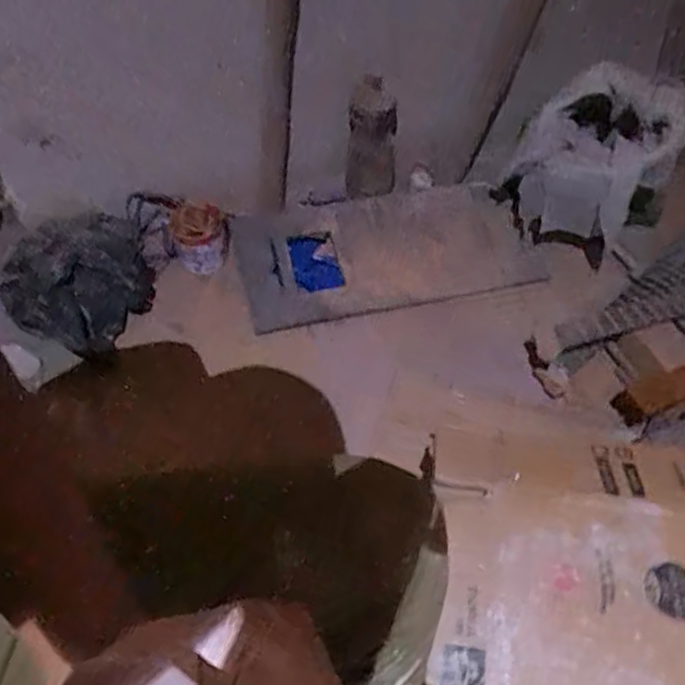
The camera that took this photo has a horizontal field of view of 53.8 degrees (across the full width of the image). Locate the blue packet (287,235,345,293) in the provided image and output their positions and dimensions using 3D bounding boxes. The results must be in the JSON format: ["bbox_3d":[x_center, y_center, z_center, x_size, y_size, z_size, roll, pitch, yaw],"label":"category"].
[{"bbox_3d":[-0.056,-0.161,1.397,0.094,0.019,0.136,-12,69,-5],"label":"blue packet"}]

